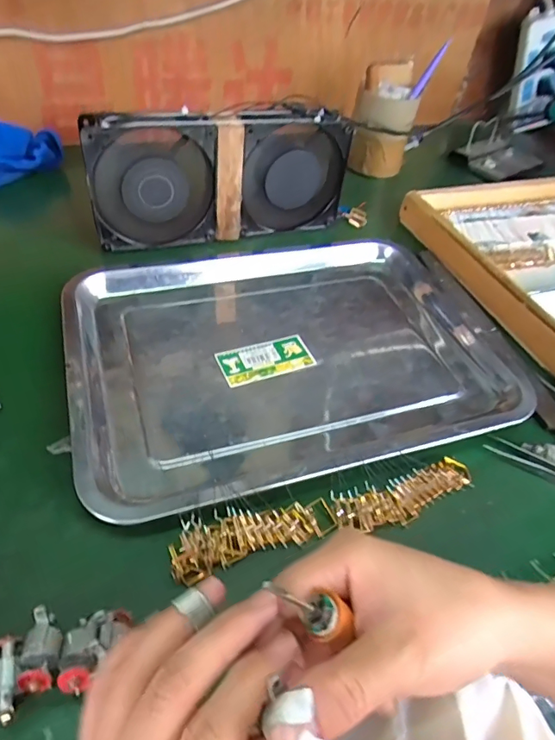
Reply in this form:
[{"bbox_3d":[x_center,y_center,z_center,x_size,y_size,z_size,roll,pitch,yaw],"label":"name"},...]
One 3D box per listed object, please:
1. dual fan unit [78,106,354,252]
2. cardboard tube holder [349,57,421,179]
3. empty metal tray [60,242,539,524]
[{"bbox_3d":[-0.056,-0.201,0.503,0.263,0.117,0.044,-13,50,-18],"label":"dual fan unit"},{"bbox_3d":[0.145,-0.335,0.656,0.079,0.127,0.057,15,48,7],"label":"cardboard tube holder"},{"bbox_3d":[0.008,-0.027,0.417,0.348,0.021,0.268,-11,50,-17],"label":"empty metal tray"}]

